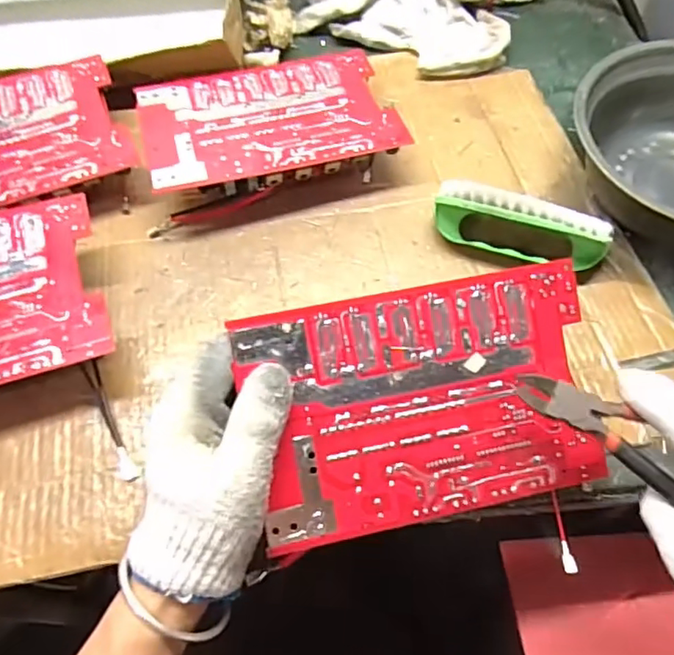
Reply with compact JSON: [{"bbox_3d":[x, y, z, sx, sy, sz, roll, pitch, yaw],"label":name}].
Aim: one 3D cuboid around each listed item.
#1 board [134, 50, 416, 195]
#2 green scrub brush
[{"bbox_3d":[-0.055,-0.163,0.462,0.196,0.046,0.129,-15,63,-9],"label":"board"},{"bbox_3d":[0.131,-0.072,0.399,0.124,0.045,0.035,19,63,10],"label":"green scrub brush"}]

